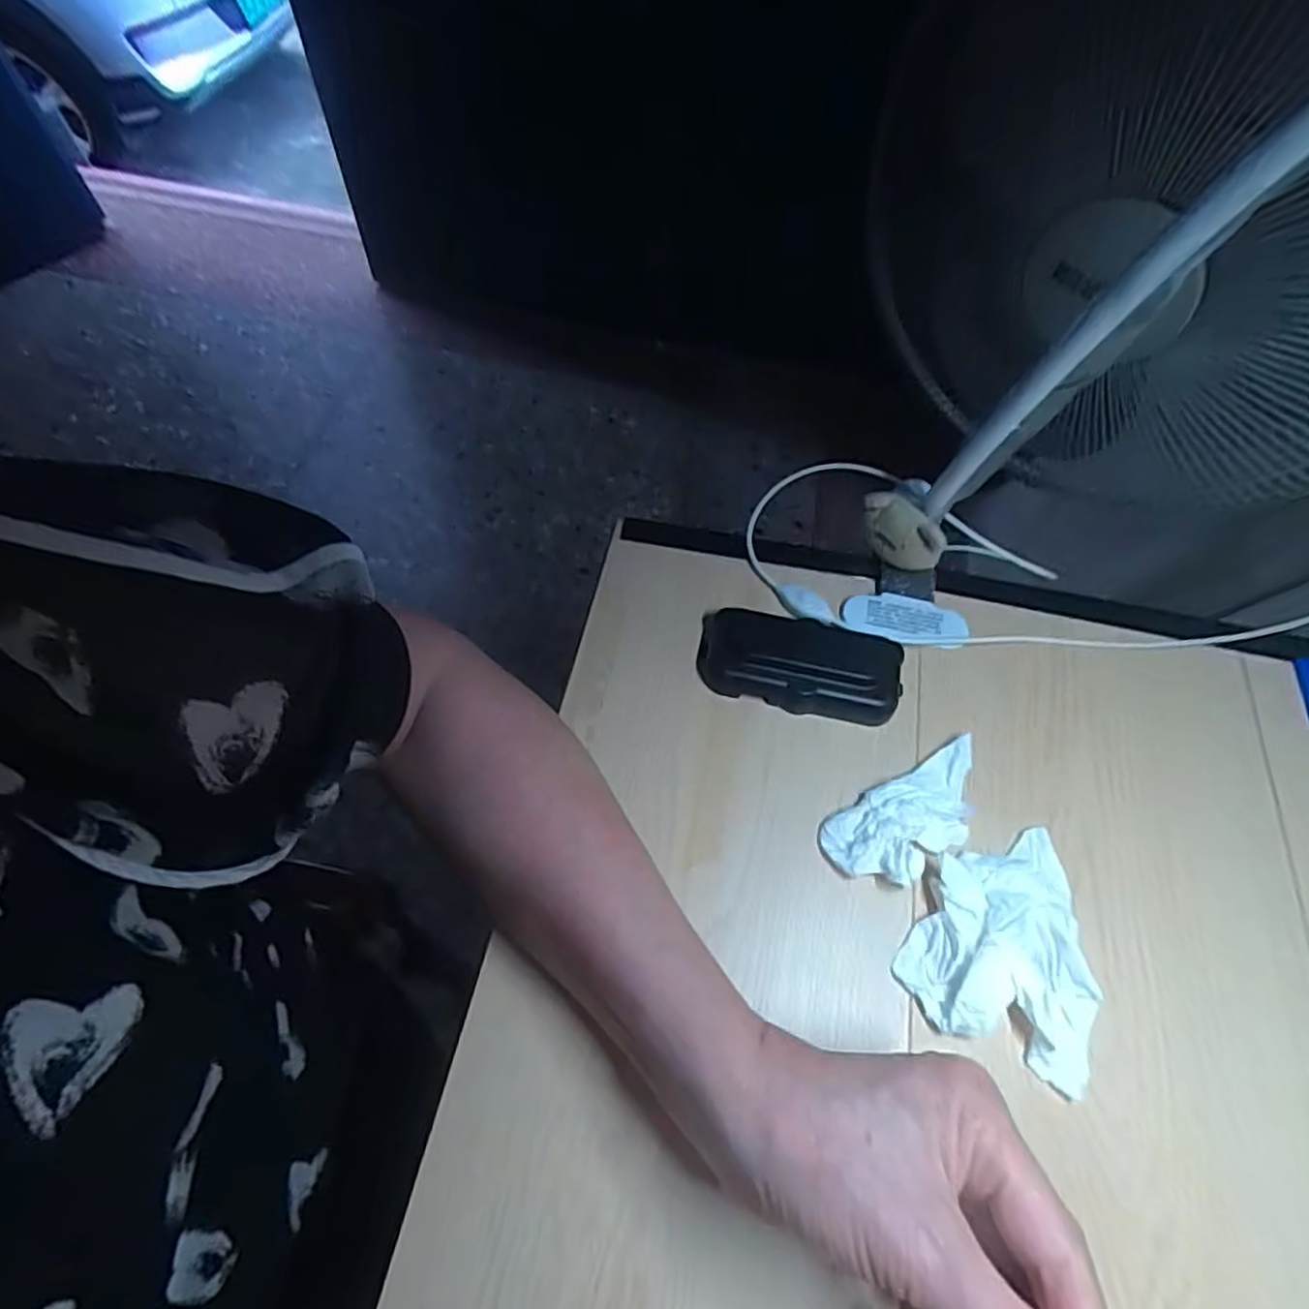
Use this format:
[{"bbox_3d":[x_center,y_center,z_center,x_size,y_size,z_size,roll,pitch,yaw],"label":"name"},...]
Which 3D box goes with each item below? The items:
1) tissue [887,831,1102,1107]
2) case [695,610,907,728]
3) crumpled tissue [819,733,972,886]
[{"bbox_3d":[0.168,0.131,0.320,0.084,0.021,0.104,23,62,10],"label":"tissue"},{"bbox_3d":[0.082,0.005,0.382,0.113,0.024,0.050,10,61,3],"label":"case"},{"bbox_3d":[0.132,0.081,0.345,0.097,0.020,0.043,-27,65,-17],"label":"crumpled tissue"}]

